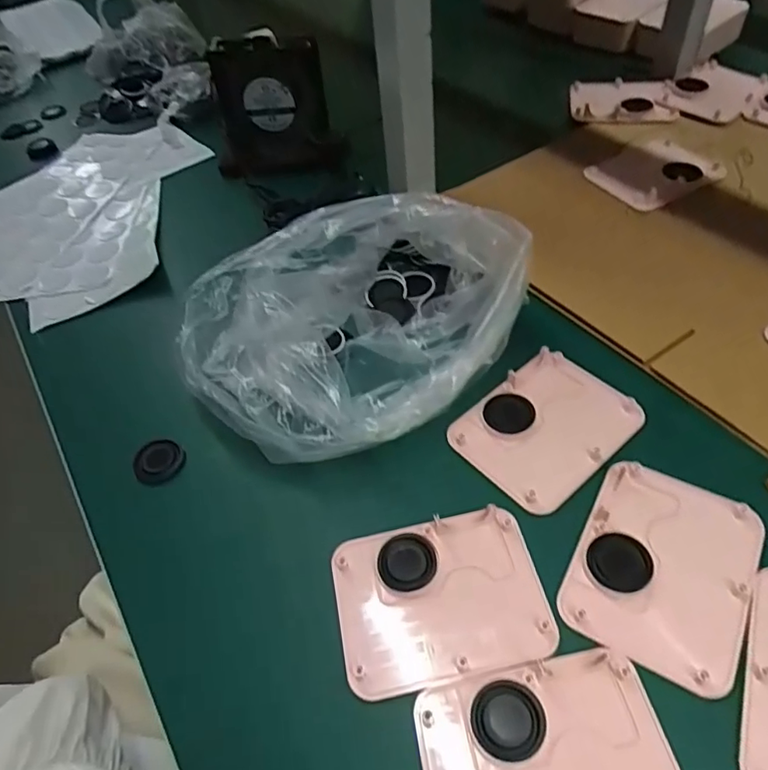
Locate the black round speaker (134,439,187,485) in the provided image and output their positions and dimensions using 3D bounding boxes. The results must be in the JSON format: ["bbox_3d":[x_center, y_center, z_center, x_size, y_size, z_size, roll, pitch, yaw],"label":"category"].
[{"bbox_3d":[-0.177,0.059,0.449,0.038,0.009,0.039,-3,50,3],"label":"black round speaker"}]

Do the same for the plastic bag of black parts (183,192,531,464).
[{"bbox_3d":[-0.036,-0.065,0.457,0.250,0.101,0.232,-32,55,-20],"label":"plastic bag of black parts"}]

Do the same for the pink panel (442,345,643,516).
[{"bbox_3d":[0.122,0.030,0.425,0.124,0.010,0.096,-35,56,-22],"label":"pink panel"}]

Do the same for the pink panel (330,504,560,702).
[{"bbox_3d":[0.033,0.131,0.354,0.124,0.009,0.097,-12,50,-4],"label":"pink panel"}]

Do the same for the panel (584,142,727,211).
[{"bbox_3d":[0.293,-0.234,0.615,0.122,0.011,0.096,-26,53,-16],"label":"panel"}]

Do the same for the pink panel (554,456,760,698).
[{"bbox_3d":[0.173,0.110,0.349,0.095,0.008,0.124,23,57,23],"label":"pink panel"}]

